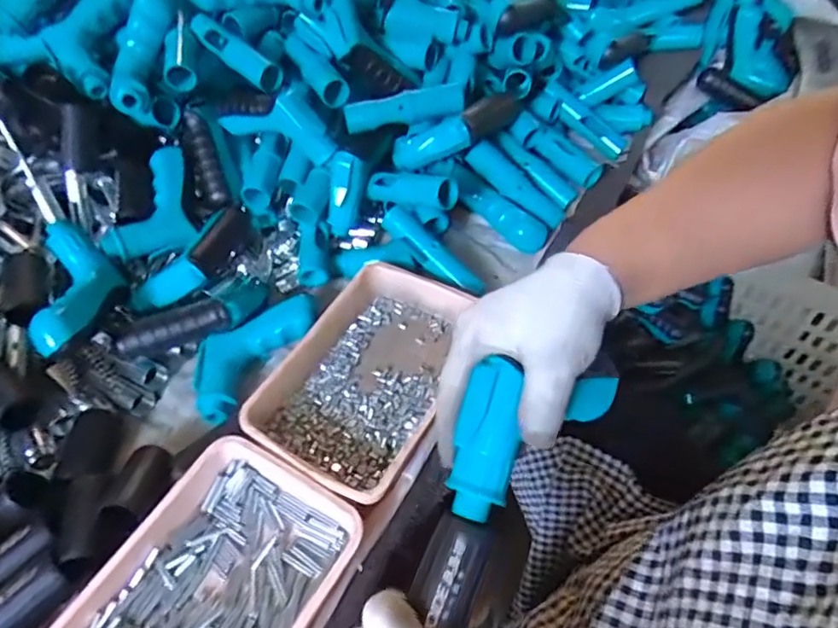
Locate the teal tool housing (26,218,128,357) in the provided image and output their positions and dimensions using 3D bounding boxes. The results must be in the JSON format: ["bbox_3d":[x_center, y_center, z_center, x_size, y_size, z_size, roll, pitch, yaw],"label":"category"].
[{"bbox_3d":[-0.296,-0.020,0.462,0.051,0.035,0.141,-13,53,-6],"label":"teal tool housing"}]

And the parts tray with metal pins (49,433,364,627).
[{"bbox_3d":[-0.144,0.192,0.359,0.137,0.038,0.197,25,59,21],"label":"parts tray with metal pins"}]

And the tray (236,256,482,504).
[{"bbox_3d":[-0.041,0.051,0.462,0.142,0.044,0.203,20,57,18],"label":"tray"}]

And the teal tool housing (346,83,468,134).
[{"bbox_3d":[-0.014,-0.210,0.547,0.122,0.028,0.023,-7,53,-1],"label":"teal tool housing"}]

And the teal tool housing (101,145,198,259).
[{"bbox_3d":[-0.254,-0.110,0.535,0.060,0.043,0.134,6,68,8],"label":"teal tool housing"}]

